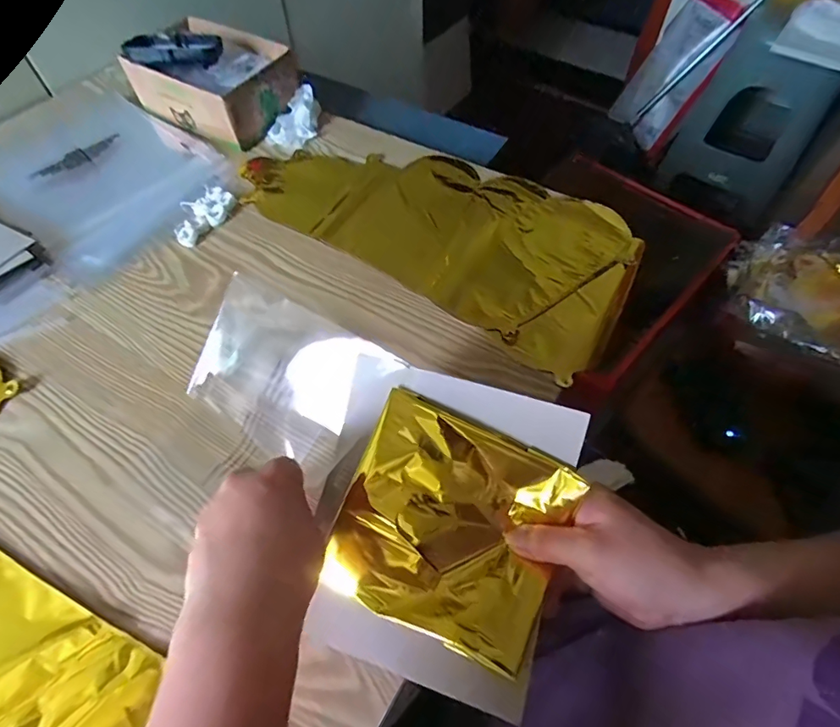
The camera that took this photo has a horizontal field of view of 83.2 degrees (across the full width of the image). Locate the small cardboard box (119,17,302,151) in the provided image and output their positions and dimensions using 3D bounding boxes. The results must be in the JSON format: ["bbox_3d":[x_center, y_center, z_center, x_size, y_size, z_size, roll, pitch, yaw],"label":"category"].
[{"bbox_3d":[-0.257,-0.357,0.597,0.183,0.069,0.135,24,61,16],"label":"small cardboard box"}]

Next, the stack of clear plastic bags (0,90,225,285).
[{"bbox_3d":[-0.387,-0.233,0.563,0.300,0.013,0.218,33,64,21],"label":"stack of clear plastic bags"}]

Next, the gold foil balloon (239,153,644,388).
[{"bbox_3d":[0.012,-0.162,0.517,0.421,0.018,0.199,30,63,19],"label":"gold foil balloon"}]

